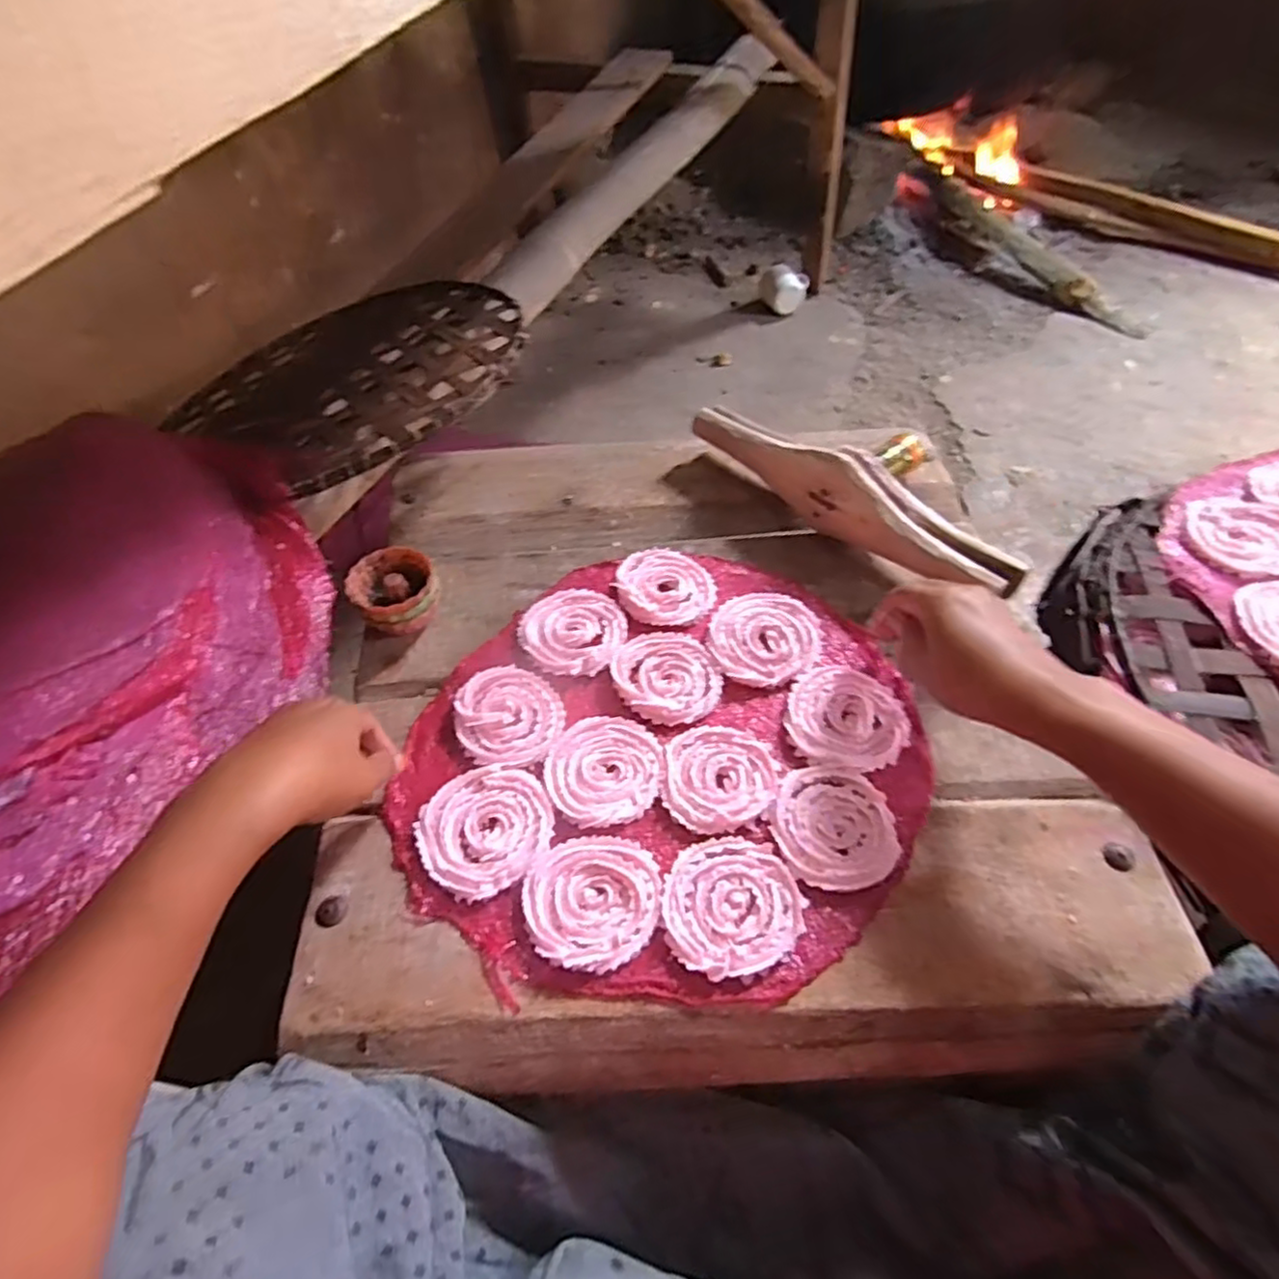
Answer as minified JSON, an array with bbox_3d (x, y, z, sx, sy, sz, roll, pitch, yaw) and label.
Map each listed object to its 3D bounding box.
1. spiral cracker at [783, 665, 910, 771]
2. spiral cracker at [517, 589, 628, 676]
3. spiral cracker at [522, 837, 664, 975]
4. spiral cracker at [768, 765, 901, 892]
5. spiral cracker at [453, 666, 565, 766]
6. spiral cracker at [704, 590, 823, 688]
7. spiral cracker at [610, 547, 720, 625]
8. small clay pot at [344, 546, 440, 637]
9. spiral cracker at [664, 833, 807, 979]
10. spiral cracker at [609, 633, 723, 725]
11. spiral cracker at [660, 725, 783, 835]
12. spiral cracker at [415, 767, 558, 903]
[{"bbox_3d":[0.143,0.051,0.468,0.078,0.006,0.080,6,55,8],"label":"spiral cracker"},{"bbox_3d":[-0.051,-0.009,0.517,0.078,0.006,0.074,-2,54,2],"label":"spiral cracker"},{"bbox_3d":[-0.027,0.152,0.398,0.079,0.008,0.073,-2,54,2],"label":"spiral cracker"},{"bbox_3d":[0.121,0.115,0.424,0.073,0.012,0.076,-2,54,2],"label":"spiral cracker"},{"bbox_3d":[-0.091,0.051,0.475,0.071,0.007,0.078,-13,54,-6],"label":"spiral cracker"},{"bbox_3d":[0.093,-0.002,0.511,0.082,0.007,0.076,-2,54,2],"label":"spiral cracker"},{"bbox_3d":[0.019,-0.044,0.538,0.071,0.011,0.078,-2,54,2],"label":"spiral cracker"},{"bbox_3d":[-0.184,-0.034,0.525,0.060,0.046,0.069,-25,56,-14],"label":"small clay pot"},{"bbox_3d":[0.053,0.152,0.395,0.079,0.008,0.074,-2,54,2],"label":"spiral cracker"},{"bbox_3d":[0.020,0.025,0.491,0.068,0.010,0.077,-31,58,-18],"label":"spiral cracker"},{"bbox_3d":[0.053,0.089,0.444,0.075,0.007,0.072,-6,54,-1],"label":"spiral cracker"},{"bbox_3d":[-0.096,0.115,0.426,0.079,0.008,0.078,-37,60,-21],"label":"spiral cracker"}]

